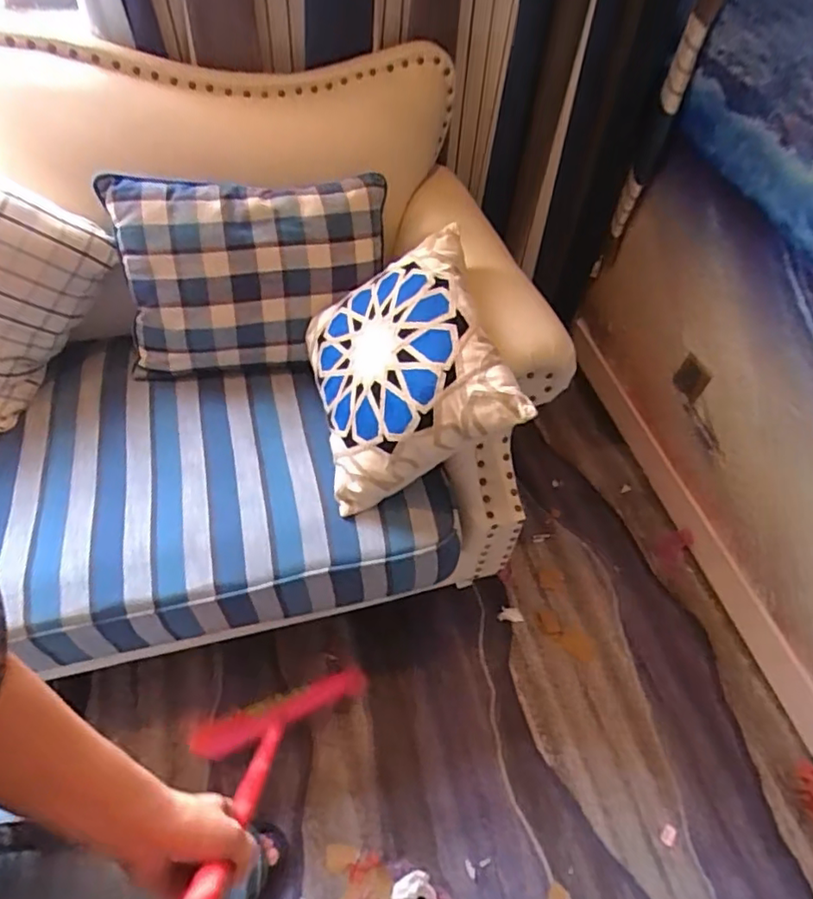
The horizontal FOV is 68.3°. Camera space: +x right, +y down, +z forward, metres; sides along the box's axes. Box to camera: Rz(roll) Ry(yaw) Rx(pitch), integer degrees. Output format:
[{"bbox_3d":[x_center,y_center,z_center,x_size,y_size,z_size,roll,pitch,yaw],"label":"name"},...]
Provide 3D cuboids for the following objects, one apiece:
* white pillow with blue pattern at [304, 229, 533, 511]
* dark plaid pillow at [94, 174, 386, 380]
[{"bbox_3d":[-0.022,-0.144,1.008,0.351,0.107,0.390,-31,61,26],"label":"white pillow with blue pattern"},{"bbox_3d":[-0.289,-0.336,1.168,0.499,0.351,0.140,-7,22,-13],"label":"dark plaid pillow"}]

